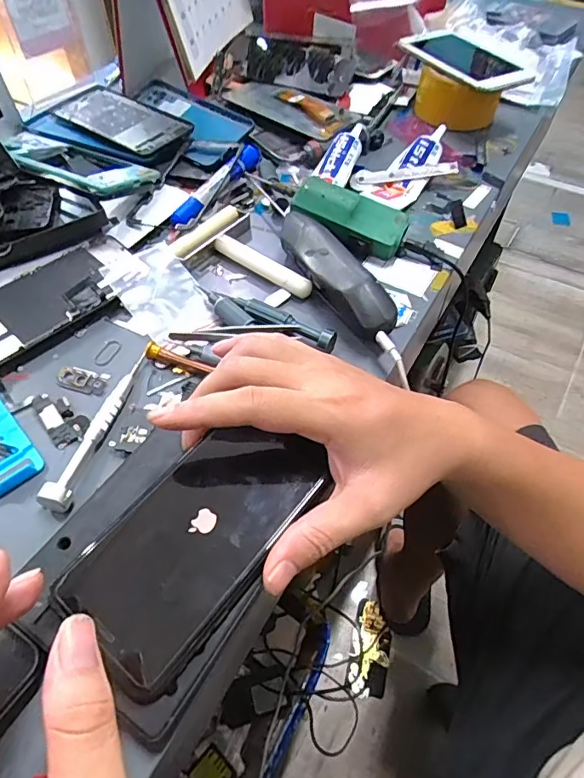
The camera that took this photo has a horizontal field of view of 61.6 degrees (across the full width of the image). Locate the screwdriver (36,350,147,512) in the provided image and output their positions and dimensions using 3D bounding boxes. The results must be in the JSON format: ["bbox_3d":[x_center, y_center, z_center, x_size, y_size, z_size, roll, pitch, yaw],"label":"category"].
[{"bbox_3d":[-0.123,0.022,0.315,0.014,0.015,0.120,12,53,8],"label":"screwdriver"}]

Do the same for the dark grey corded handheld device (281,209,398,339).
[{"bbox_3d":[0.032,-0.093,0.387,0.032,0.035,0.142,-26,57,-19],"label":"dark grey corded handheld device"}]

